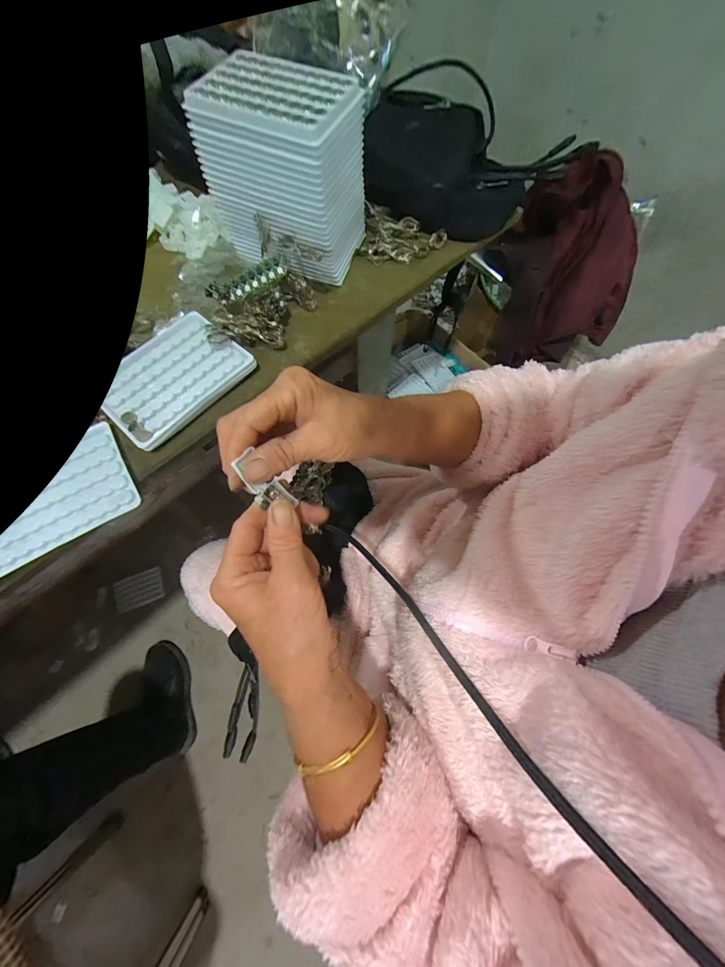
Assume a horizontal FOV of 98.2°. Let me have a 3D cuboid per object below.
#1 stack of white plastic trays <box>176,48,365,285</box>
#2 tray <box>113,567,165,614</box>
[{"bbox_3d":[-0.074,-0.299,0.312,0.134,0.118,0.101,21,72,4],"label":"stack of white plastic trays"},{"bbox_3d":[-0.636,0.304,0.898,0.132,0.019,0.090,-21,74,-9],"label":"tray"}]

